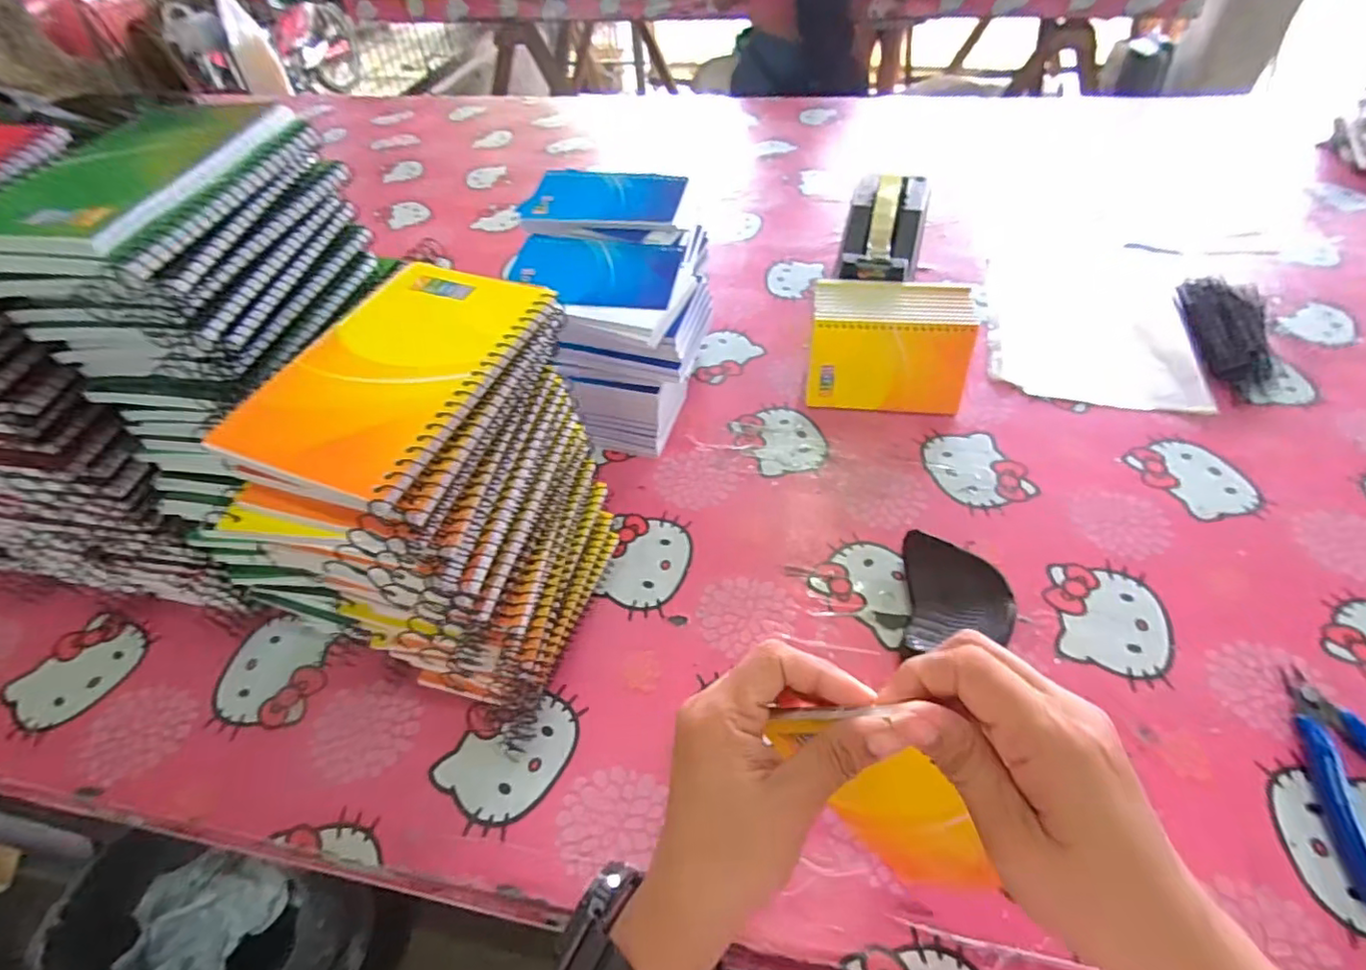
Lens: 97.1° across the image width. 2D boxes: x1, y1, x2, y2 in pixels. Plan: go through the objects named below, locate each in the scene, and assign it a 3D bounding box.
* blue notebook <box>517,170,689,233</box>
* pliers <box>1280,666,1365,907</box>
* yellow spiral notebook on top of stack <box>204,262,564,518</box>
[{"bbox_3d":[-0.066,-0.242,0.509,0.131,0.015,0.087,7,51,10],"label":"blue notebook"},{"bbox_3d":[0.370,0.158,0.326,0.079,0.012,0.114,-7,50,-1],"label":"pliers"},{"bbox_3d":[-0.119,-0.048,0.259,0.082,0.019,0.130,15,53,17],"label":"yellow spiral notebook on top of stack"}]

